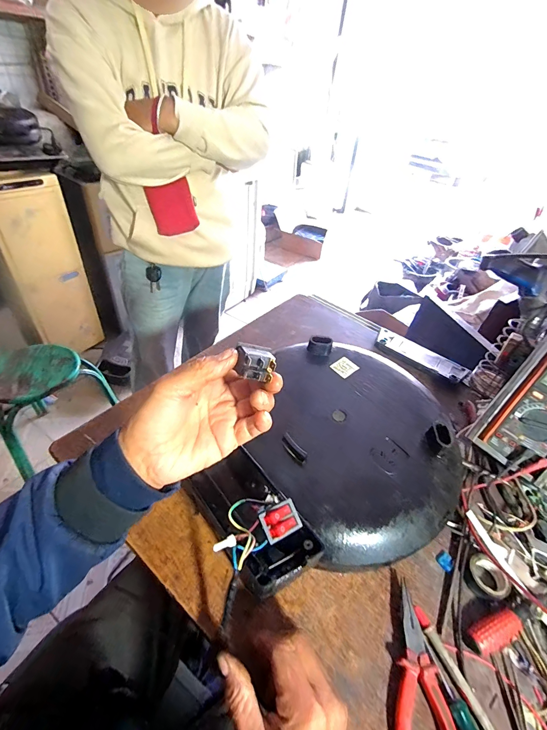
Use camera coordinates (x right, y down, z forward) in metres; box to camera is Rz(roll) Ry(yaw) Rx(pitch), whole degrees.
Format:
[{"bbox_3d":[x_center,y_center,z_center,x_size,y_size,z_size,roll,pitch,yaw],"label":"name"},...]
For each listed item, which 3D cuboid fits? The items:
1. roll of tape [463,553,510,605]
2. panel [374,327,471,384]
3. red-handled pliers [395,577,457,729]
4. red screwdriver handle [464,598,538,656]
[{"bbox_3d":[0.241,0.240,0.367,0.043,0.017,0.042,4,41,-4],"label":"roll of tape"},{"bbox_3d":[0.292,-0.018,0.650,0.181,0.013,0.072,29,46,23],"label":"panel"},{"bbox_3d":[0.133,0.291,0.304,0.052,0.018,0.139,6,41,-2],"label":"red-handled pliers"},{"bbox_3d":[0.234,0.269,0.334,0.080,0.024,0.026,-10,44,-19],"label":"red screwdriver handle"}]

